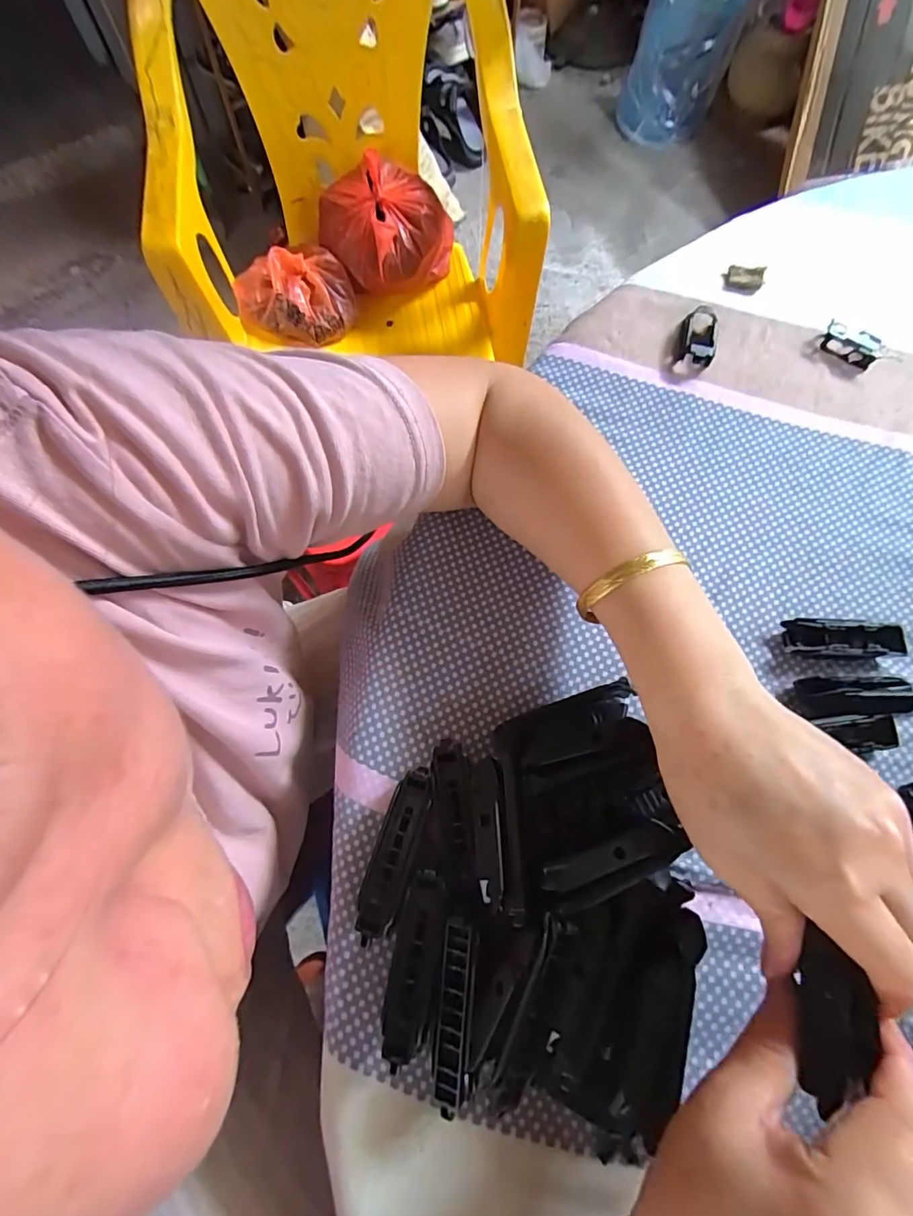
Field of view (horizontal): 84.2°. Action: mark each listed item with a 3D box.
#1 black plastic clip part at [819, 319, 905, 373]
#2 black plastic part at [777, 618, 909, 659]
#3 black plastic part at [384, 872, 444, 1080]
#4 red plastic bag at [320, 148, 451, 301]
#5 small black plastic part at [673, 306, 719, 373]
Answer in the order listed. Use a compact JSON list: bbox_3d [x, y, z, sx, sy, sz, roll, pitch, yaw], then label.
[{"bbox_3d":[0.285,-0.182,0.356,0.054,0.011,0.025,31,75,9],"label":"black plastic clip part"},{"bbox_3d":[0.225,0.019,0.296,0.064,0.015,0.020,4,72,1],"label":"black plastic part"},{"bbox_3d":[-0.019,0.166,0.241,0.019,0.026,0.074,10,73,3],"label":"black plastic part"},{"bbox_3d":[-0.120,-0.639,0.866,0.220,0.135,0.158,8,71,2],"label":"red plastic bag"},{"bbox_3d":[0.173,-0.193,0.358,0.023,0.014,0.055,18,73,6],"label":"small black plastic part"}]

